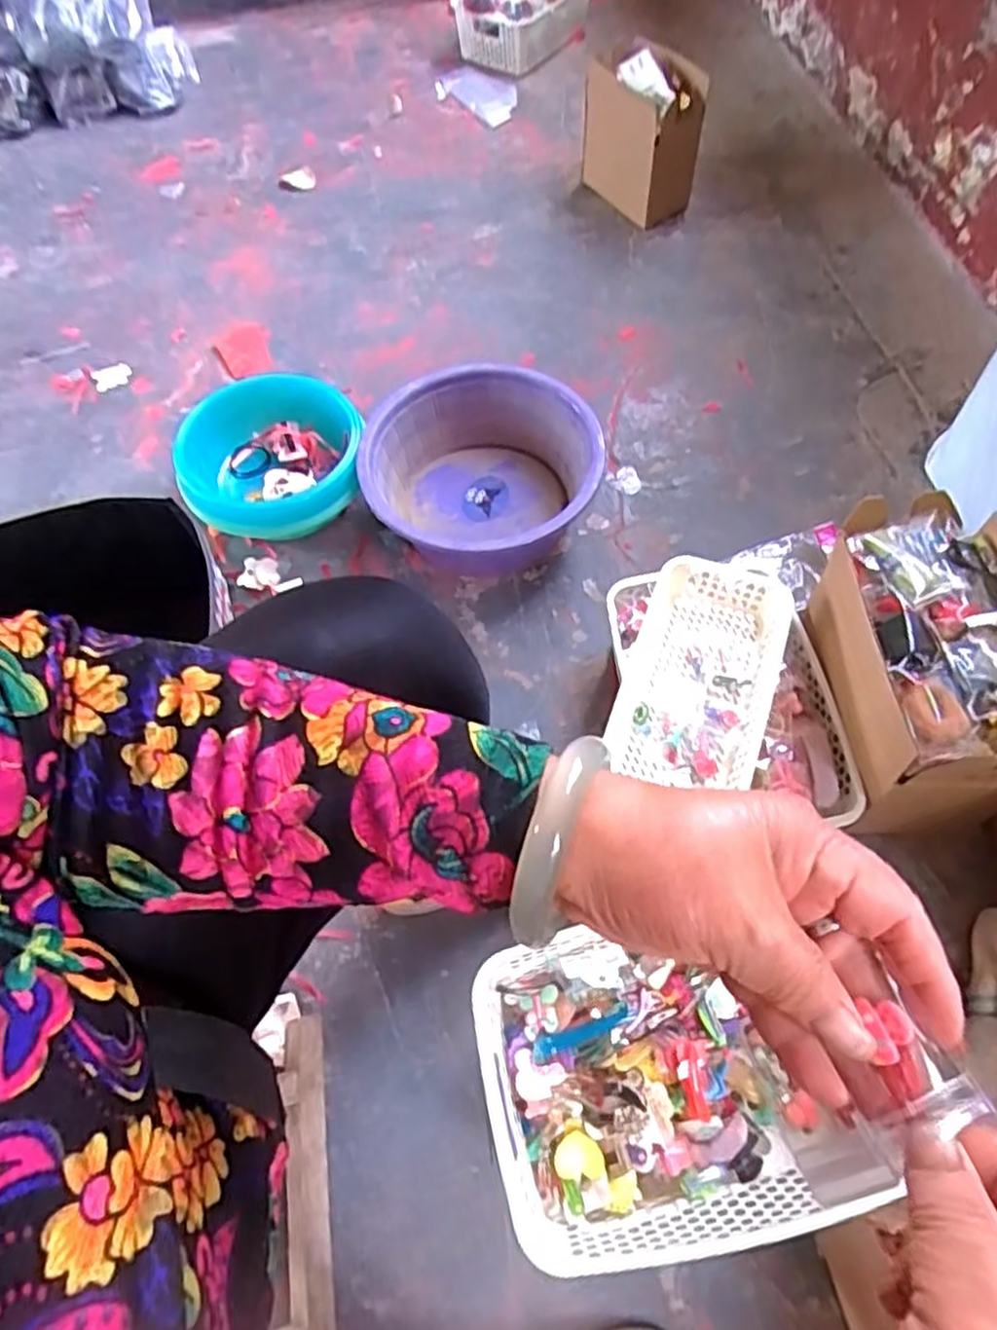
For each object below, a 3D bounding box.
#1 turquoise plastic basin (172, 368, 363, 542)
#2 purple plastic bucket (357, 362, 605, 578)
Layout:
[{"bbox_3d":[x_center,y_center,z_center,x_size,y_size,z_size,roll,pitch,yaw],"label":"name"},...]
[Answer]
[{"bbox_3d":[-0.291,-0.264,0.953,0.232,0.103,0.235,-11,65,-5],"label":"turquoise plastic basin"},{"bbox_3d":[-0.022,-0.236,0.921,0.276,0.119,0.272,0,65,0],"label":"purple plastic bucket"}]

